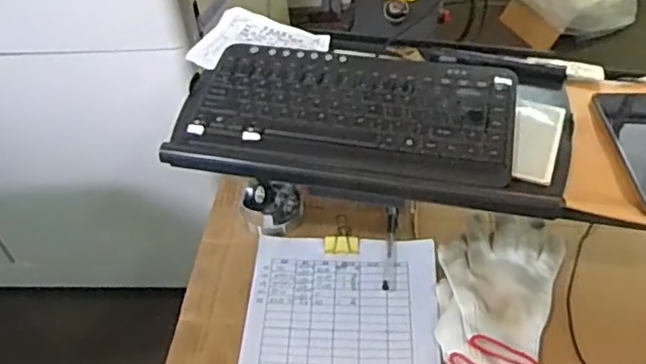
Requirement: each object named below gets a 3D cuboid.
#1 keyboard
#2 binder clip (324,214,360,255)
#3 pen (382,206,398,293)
[{"bbox_3d":[0.027,-0.078,0.631,0.325,0.023,0.160,7,48,11],"label":"keyboard"},{"bbox_3d":[0.023,0.064,0.751,0.041,0.023,0.042,-1,47,3],"label":"binder clip"},{"bbox_3d":[0.079,0.076,0.742,0.011,0.010,0.122,3,47,7],"label":"pen"}]

